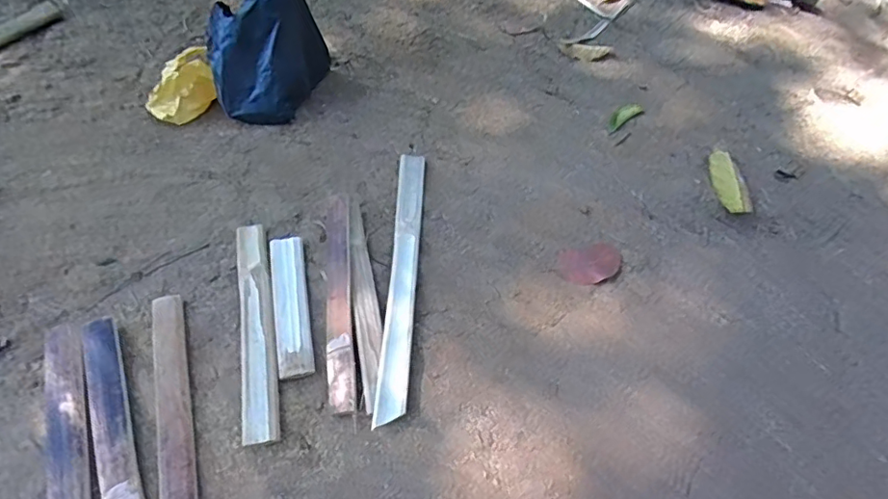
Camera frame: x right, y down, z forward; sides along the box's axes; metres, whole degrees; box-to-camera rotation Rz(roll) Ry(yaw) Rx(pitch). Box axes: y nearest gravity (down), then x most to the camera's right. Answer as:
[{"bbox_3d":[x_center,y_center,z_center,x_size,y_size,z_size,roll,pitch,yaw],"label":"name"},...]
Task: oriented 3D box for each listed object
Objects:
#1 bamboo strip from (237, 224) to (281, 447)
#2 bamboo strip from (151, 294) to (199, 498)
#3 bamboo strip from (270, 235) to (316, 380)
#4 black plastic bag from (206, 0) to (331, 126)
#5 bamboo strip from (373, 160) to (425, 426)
[{"bbox_3d":[-0.222,0.086,0.632,0.039,0.018,0.282,-10,53,-11],"label":"bamboo strip"},{"bbox_3d":[-0.274,0.191,0.546,0.034,0.010,0.350,-7,51,-24],"label":"bamboo strip"},{"bbox_3d":[-0.185,0.063,0.650,0.040,0.013,0.191,-10,53,-11],"label":"bamboo strip"},{"bbox_3d":[-0.273,-0.321,0.808,0.145,0.222,0.160,3,52,-1],"label":"black plastic bag"},{"bbox_3d":[-0.051,0.023,0.695,0.037,0.011,0.409,2,52,0],"label":"bamboo strip"}]

